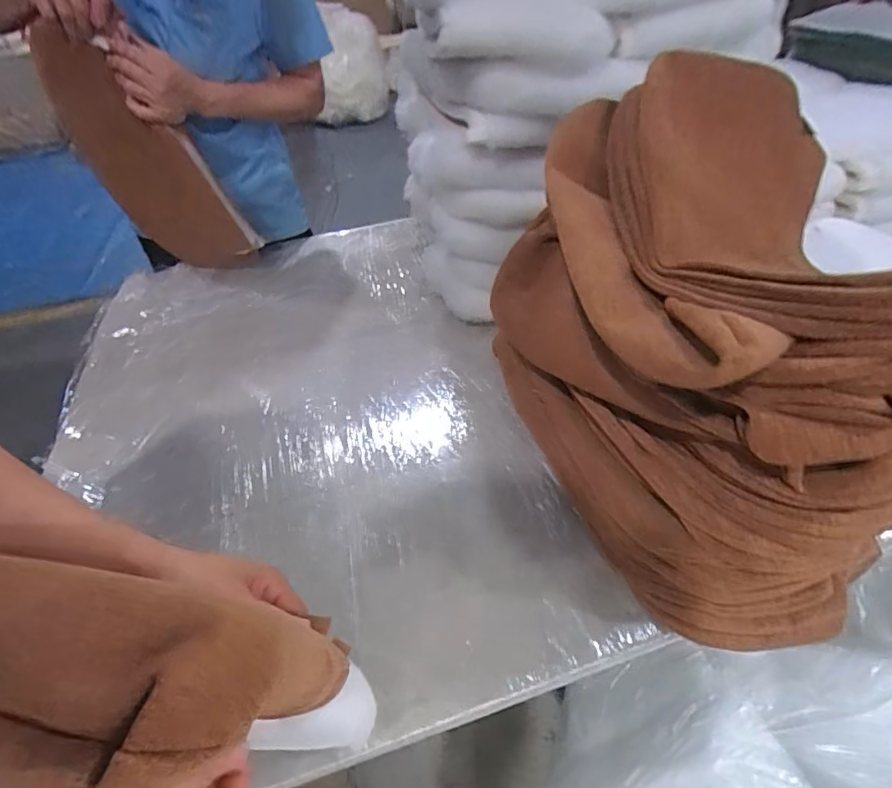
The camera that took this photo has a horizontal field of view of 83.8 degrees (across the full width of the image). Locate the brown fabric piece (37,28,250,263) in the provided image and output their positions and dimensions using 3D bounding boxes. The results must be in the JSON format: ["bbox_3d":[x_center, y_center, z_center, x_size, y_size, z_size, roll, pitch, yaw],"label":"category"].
[{"bbox_3d":[-0.529,-0.394,0.884,0.252,0.400,0.033,6,52,13],"label":"brown fabric piece"}]

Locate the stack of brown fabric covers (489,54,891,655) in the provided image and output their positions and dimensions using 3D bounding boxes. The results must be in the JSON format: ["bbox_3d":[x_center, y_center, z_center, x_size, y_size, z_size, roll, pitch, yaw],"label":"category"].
[{"bbox_3d":[0.279,-0.079,0.521,0.369,0.357,0.482,-14,43,-9],"label":"stack of brown fabric covers"}]

